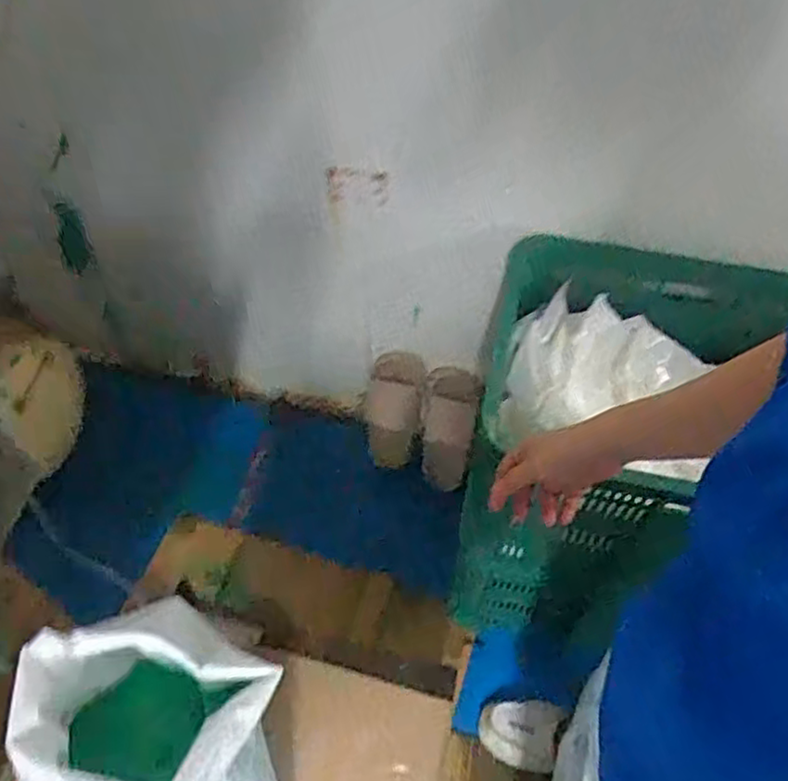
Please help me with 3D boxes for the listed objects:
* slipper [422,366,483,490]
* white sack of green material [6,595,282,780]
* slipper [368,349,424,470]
[{"bbox_3d":[0.106,0.072,1.312,0.096,0.253,0.064,6,26,3],"label":"slipper"},{"bbox_3d":[-0.160,0.281,0.515,0.159,0.225,0.173,-9,54,-8],"label":"white sack of green material"},{"bbox_3d":[-0.002,0.040,1.313,0.109,0.246,0.054,7,13,5],"label":"slipper"}]

